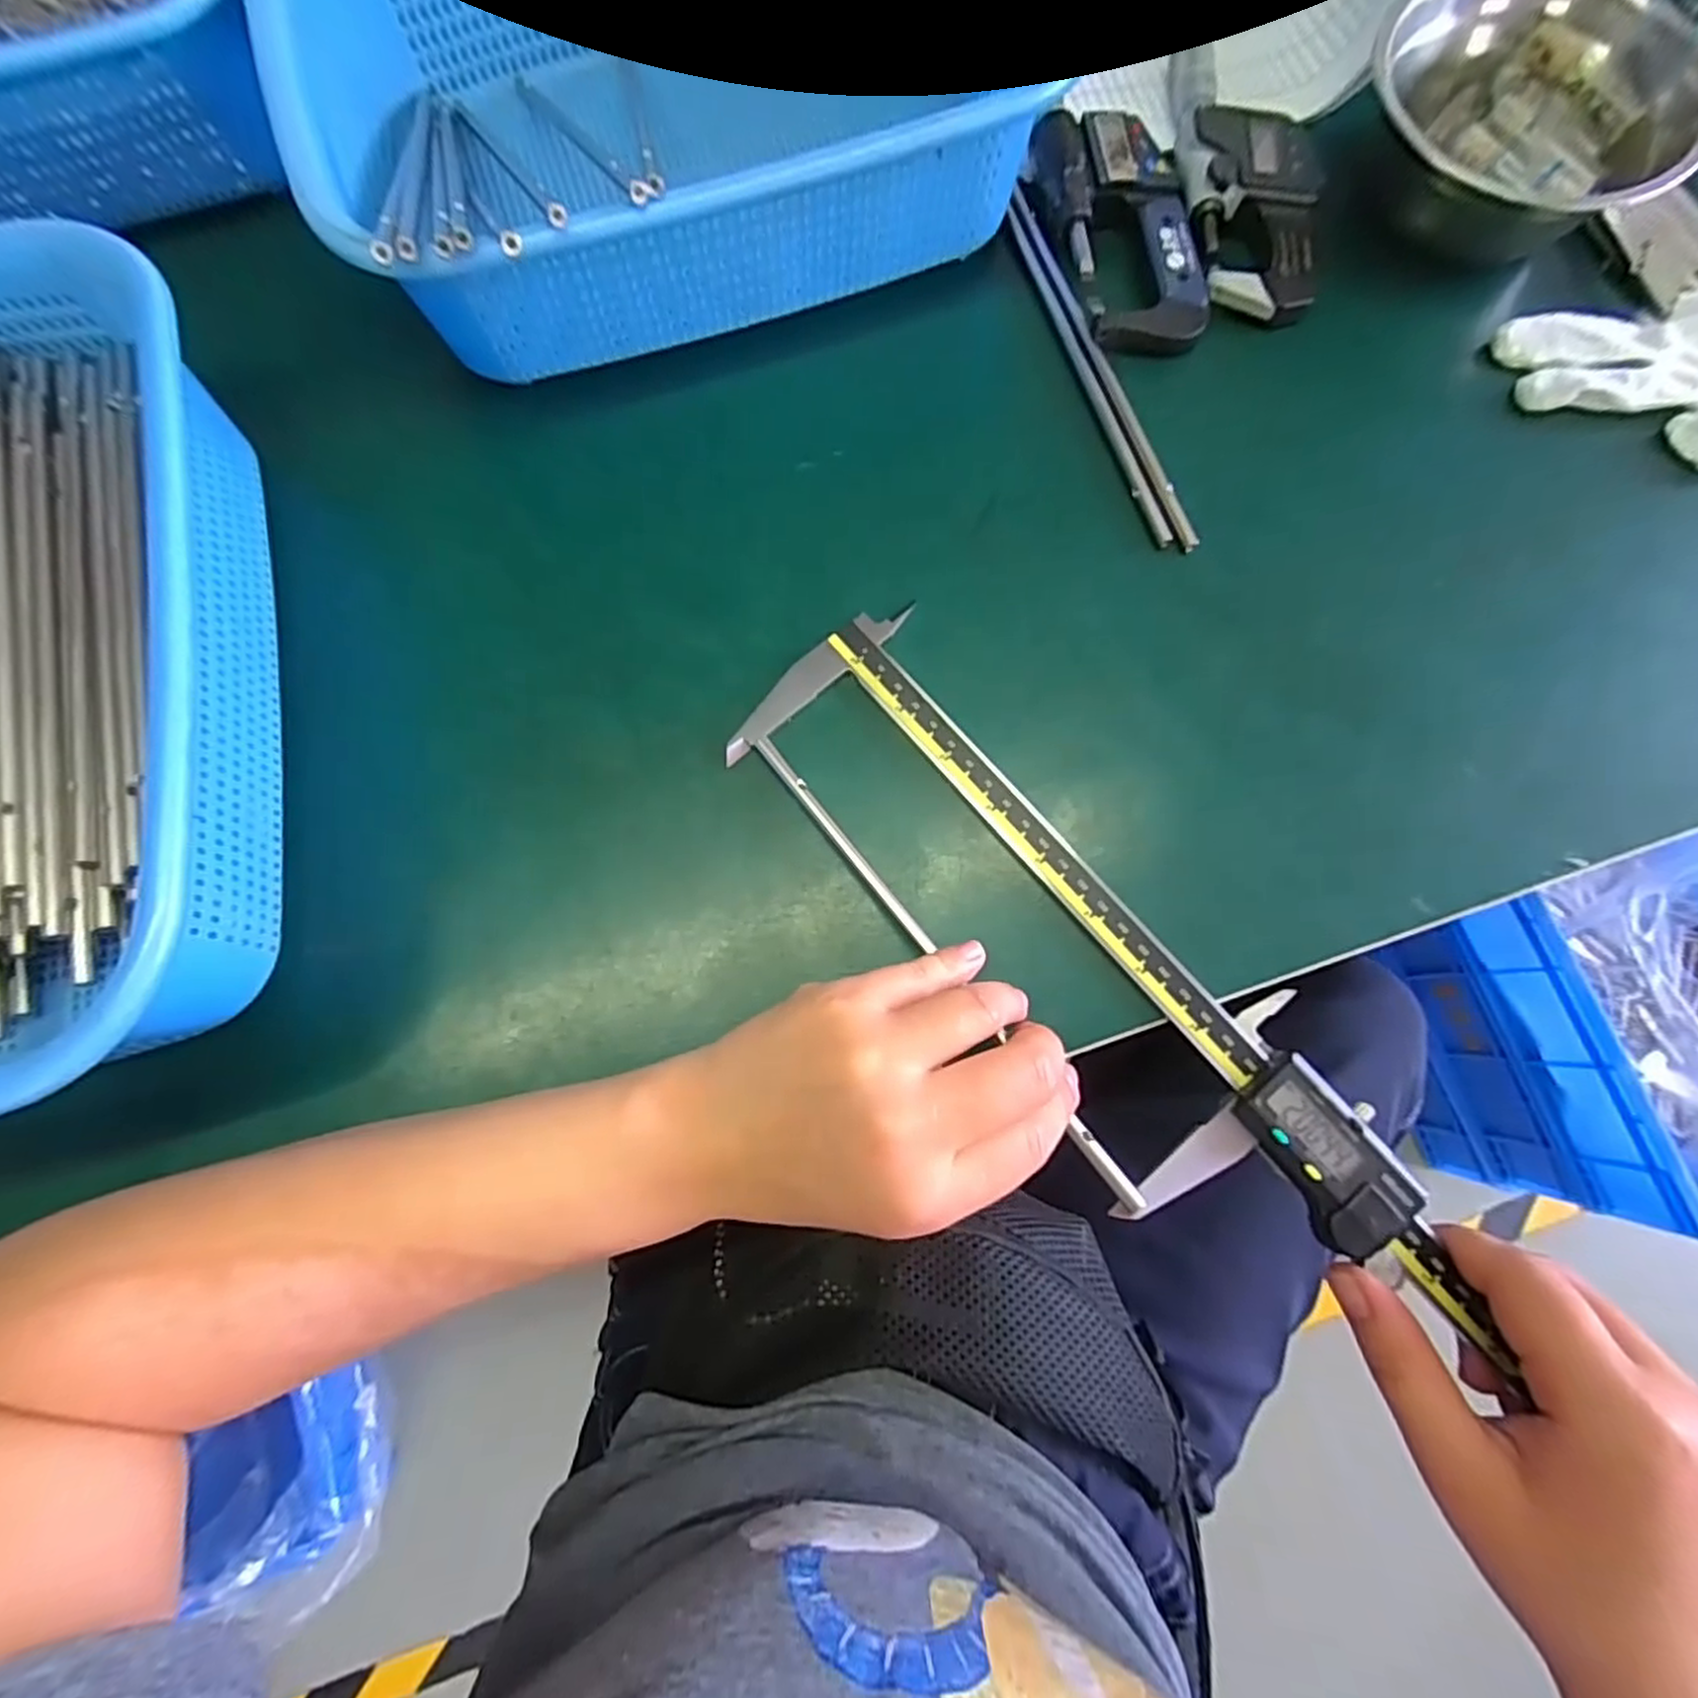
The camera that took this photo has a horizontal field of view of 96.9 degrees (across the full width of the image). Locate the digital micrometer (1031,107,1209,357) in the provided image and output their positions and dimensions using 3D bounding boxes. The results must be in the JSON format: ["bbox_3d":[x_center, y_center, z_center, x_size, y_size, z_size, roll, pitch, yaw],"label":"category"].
[{"bbox_3d":[0.118,-0.266,0.321,0.056,0.017,0.113,-14,79,-1],"label":"digital micrometer"}]

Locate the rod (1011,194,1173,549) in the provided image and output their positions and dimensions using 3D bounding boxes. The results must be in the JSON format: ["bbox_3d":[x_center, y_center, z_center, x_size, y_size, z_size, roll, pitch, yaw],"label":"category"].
[{"bbox_3d":[0.099,-0.201,0.313,0.007,0.004,0.170,-18,79,-2],"label":"rod"}]

